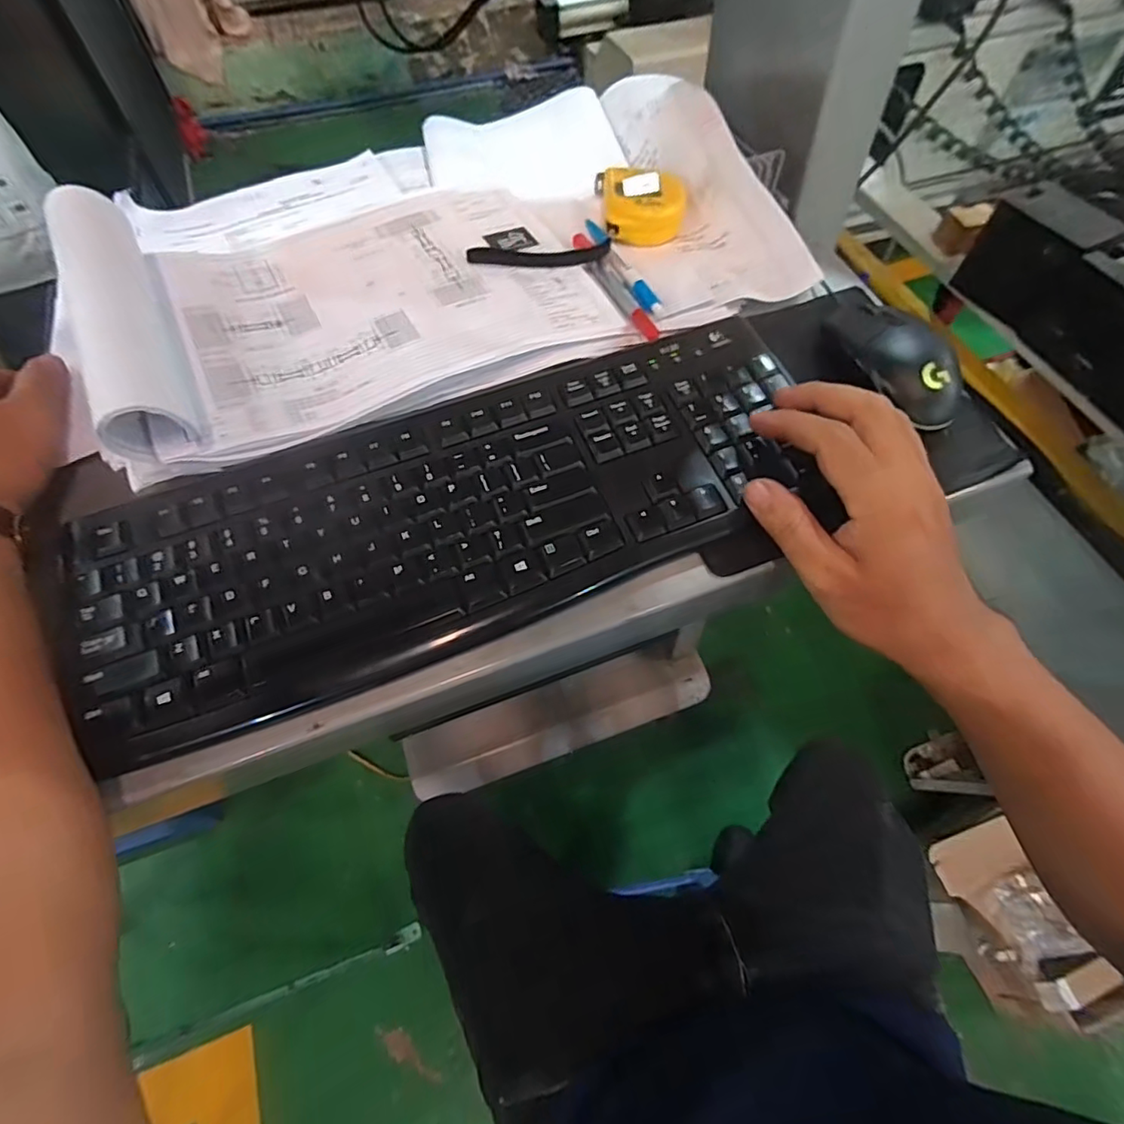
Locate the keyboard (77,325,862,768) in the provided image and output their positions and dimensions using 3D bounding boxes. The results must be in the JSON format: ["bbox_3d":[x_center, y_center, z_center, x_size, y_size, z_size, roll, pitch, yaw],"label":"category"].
[{"bbox_3d":[-0.055,-0.030,0.328,0.410,0.028,0.147,-22,63,-10],"label":"keyboard"}]

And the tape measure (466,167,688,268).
[{"bbox_3d":[0.023,-0.253,0.435,0.084,0.030,0.180,34,67,17],"label":"tape measure"}]

